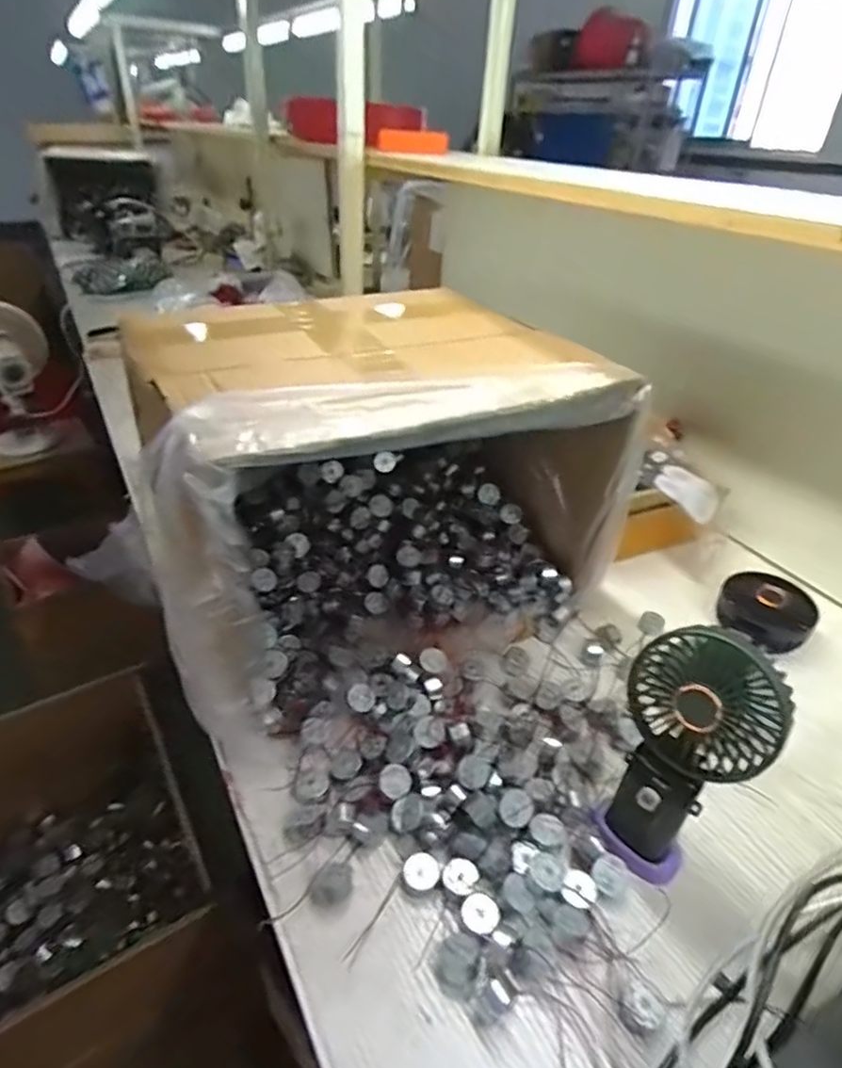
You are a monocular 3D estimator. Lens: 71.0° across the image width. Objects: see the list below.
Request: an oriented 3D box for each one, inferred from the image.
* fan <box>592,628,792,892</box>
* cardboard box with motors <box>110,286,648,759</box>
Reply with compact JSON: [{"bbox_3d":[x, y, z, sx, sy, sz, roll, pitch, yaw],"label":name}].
[{"bbox_3d":[0.167,0.141,0.377,0.086,0.163,0.071,18,38,21],"label":"fan"},{"bbox_3d":[-0.046,-0.042,0.545,0.388,0.259,0.263,-17,40,-25],"label":"cardboard box with motors"}]

